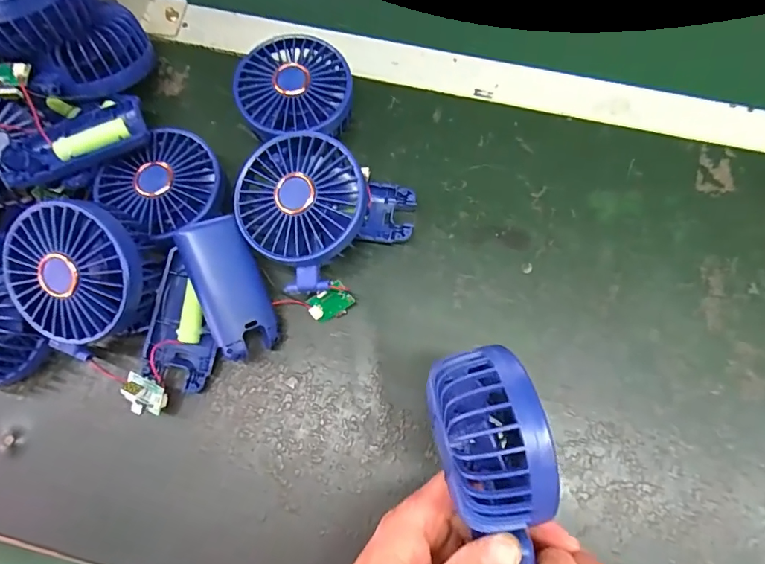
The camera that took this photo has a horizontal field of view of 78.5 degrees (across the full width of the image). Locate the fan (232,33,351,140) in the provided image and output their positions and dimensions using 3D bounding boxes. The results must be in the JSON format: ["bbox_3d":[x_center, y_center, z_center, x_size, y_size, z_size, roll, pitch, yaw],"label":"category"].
[{"bbox_3d":[-0.066,-0.142,0.363,0.082,0.048,0.083,0,74,1],"label":"fan"}]

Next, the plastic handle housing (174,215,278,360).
[{"bbox_3d":[-0.100,0.003,0.312,0.044,0.012,0.090,-24,97,-31],"label":"plastic handle housing"}]

